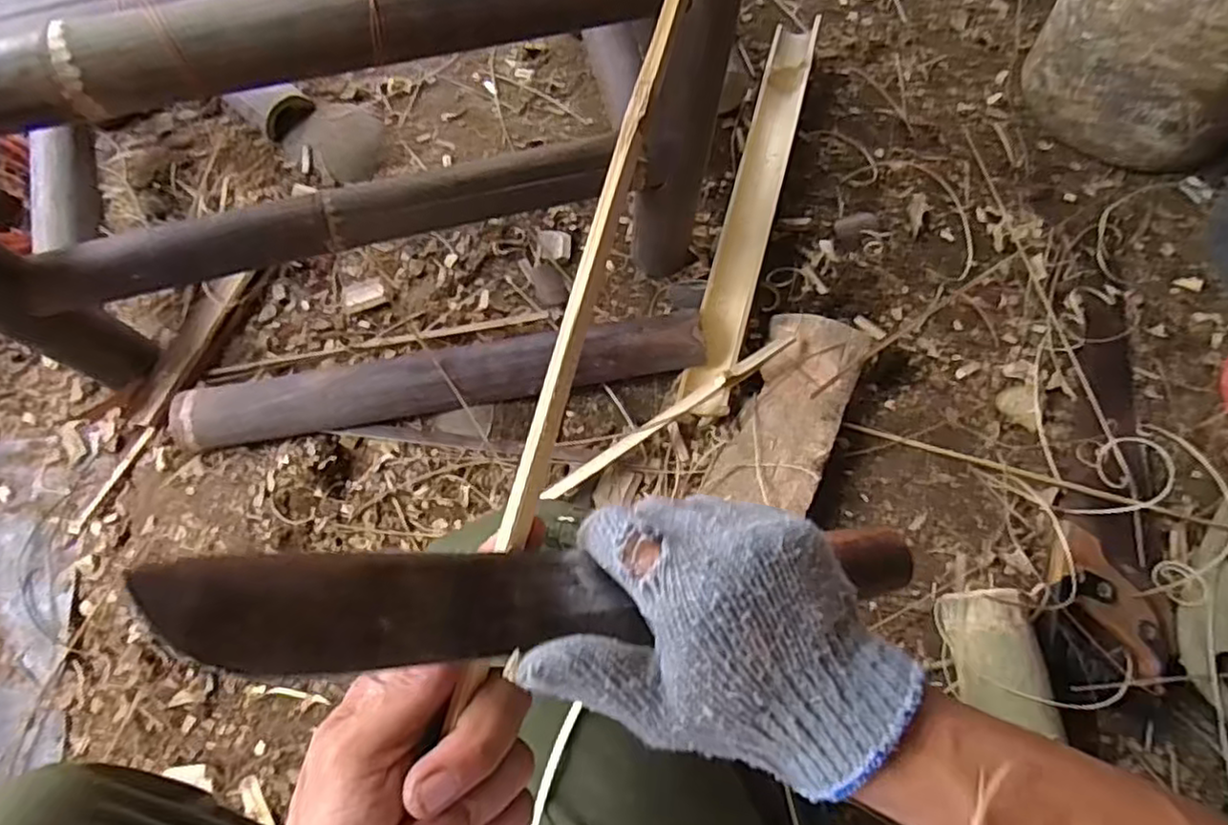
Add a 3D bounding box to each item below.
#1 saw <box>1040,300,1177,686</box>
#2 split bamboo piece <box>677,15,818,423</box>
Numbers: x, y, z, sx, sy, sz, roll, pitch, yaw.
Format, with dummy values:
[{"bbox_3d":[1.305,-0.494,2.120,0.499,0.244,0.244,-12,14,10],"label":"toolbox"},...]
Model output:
[{"bbox_3d":[0.529,0.054,0.717,0.126,0.029,0.377,20,72,6],"label":"saw"},{"bbox_3d":[0.167,-0.253,0.824,0.054,0.044,0.543,15,72,5],"label":"split bamboo piece"}]

